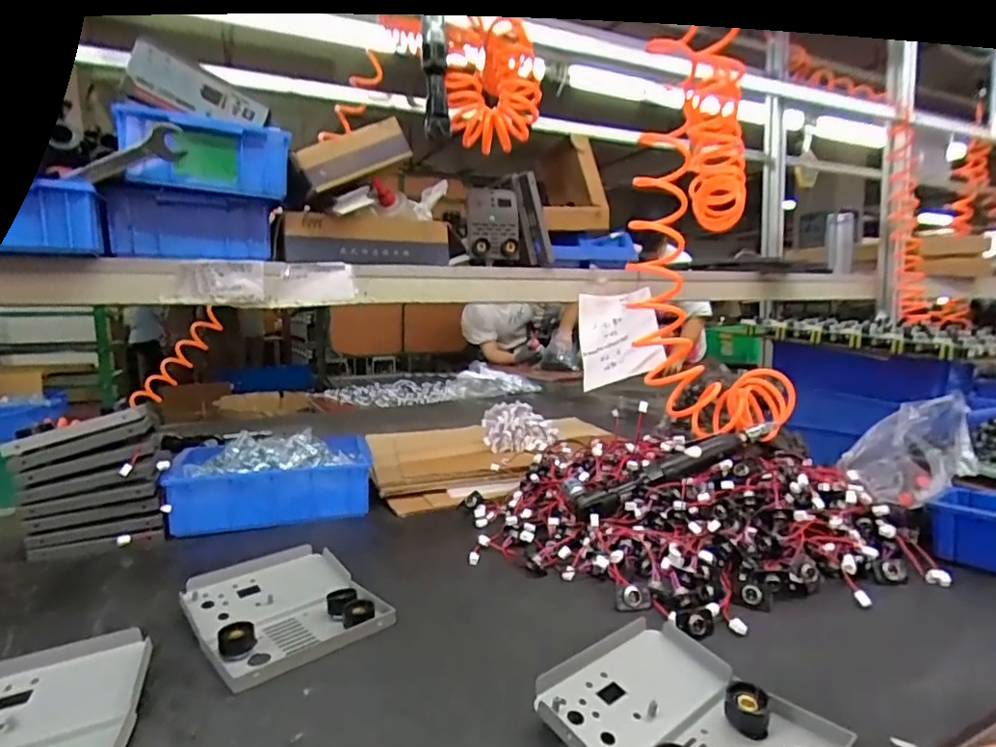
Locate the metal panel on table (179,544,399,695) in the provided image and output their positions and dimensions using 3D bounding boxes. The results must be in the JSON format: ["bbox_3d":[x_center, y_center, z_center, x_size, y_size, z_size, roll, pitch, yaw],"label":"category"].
[{"bbox_3d":[-0.217,0.232,0.580,0.152,0.027,0.183,-6,9,-40],"label":"metal panel on table"}]

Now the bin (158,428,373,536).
[{"bbox_3d":[-0.357,0.155,0.910,0.297,0.093,0.182,-5,7,-14],"label":"bin"}]

